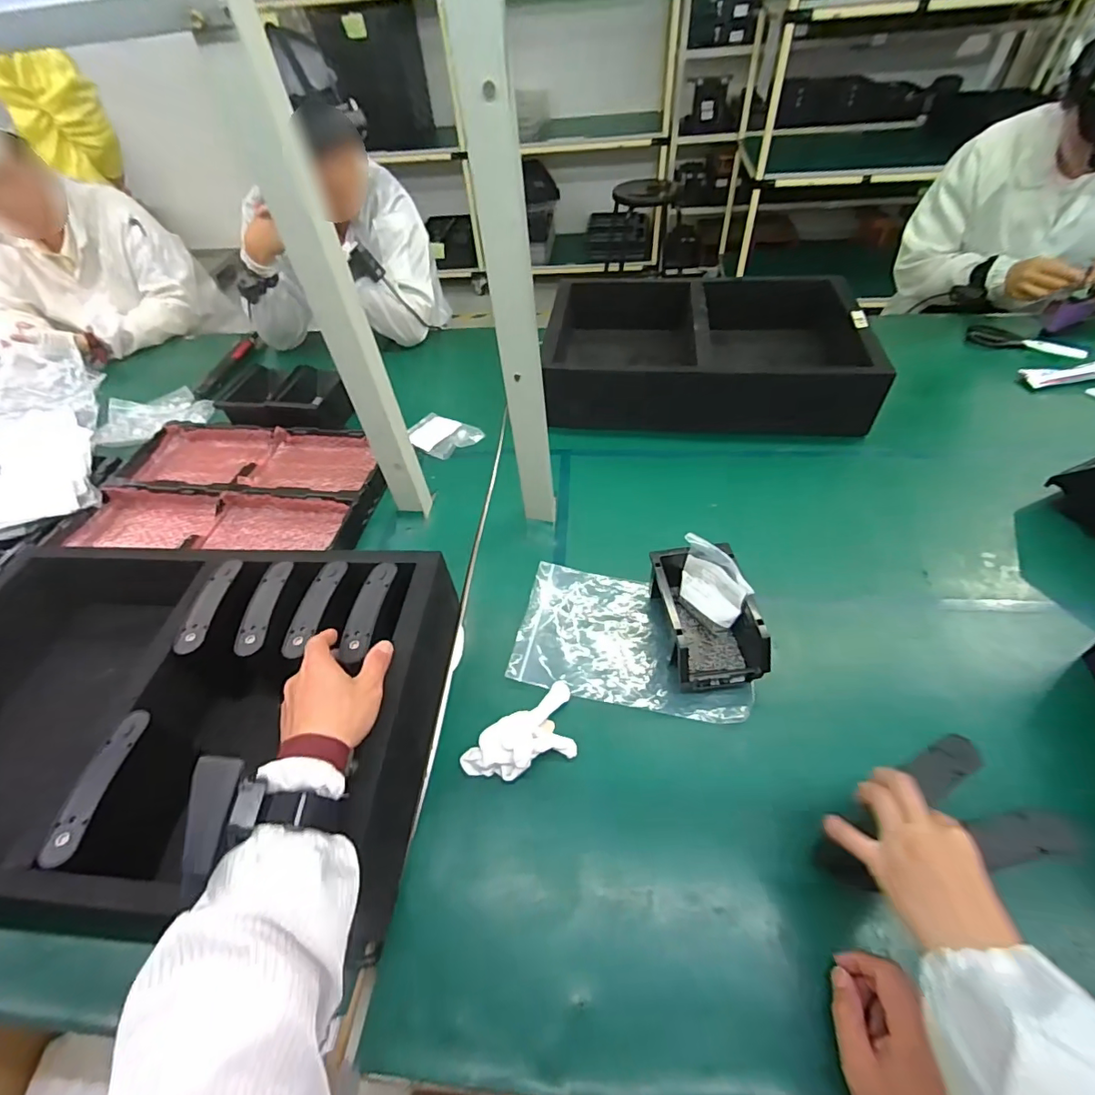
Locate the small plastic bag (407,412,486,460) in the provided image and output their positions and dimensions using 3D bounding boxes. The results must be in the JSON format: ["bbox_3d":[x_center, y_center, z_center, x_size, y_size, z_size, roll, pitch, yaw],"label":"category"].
[{"bbox_3d":[-0.192,-0.205,0.933,0.128,0.012,0.101,26,56,25],"label":"small plastic bag"}]

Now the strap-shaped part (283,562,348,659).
[{"bbox_3d":[-0.254,0.064,0.563,0.031,0.006,0.122,3,50,8],"label":"strap-shaped part"}]

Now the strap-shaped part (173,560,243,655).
[{"bbox_3d":[-0.382,0.063,0.571,0.034,0.013,0.121,-2,49,4],"label":"strap-shaped part"}]

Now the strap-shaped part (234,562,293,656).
[{"bbox_3d":[-0.313,0.066,0.563,0.030,0.013,0.115,-1,49,5],"label":"strap-shaped part"}]

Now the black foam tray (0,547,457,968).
[{"bbox_3d":[-0.395,0.169,0.552,0.537,0.130,0.358,2,50,7],"label":"black foam tray"}]

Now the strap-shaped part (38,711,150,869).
[{"bbox_3d":[-0.393,0.204,0.445,0.028,0.007,0.124,13,50,-11],"label":"strap-shaped part"}]

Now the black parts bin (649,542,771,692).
[{"bbox_3d":[0.187,0.081,0.612,0.101,0.078,0.165,-7,49,-1],"label":"black parts bin"}]

